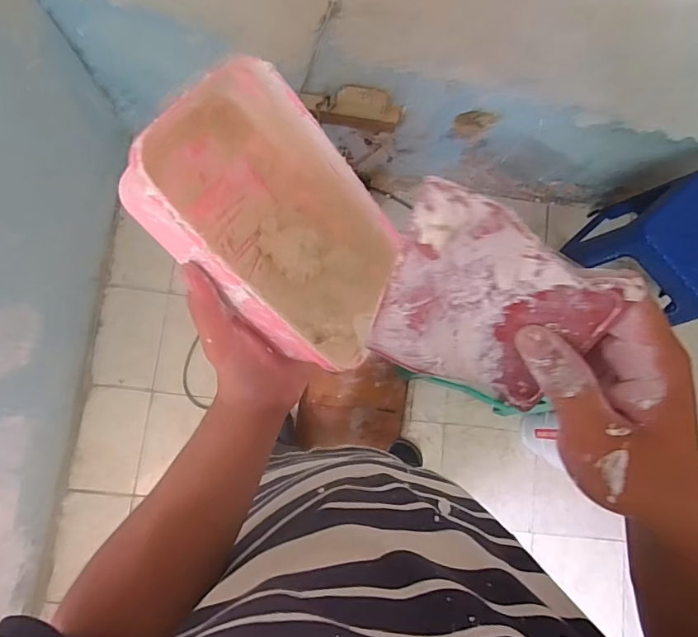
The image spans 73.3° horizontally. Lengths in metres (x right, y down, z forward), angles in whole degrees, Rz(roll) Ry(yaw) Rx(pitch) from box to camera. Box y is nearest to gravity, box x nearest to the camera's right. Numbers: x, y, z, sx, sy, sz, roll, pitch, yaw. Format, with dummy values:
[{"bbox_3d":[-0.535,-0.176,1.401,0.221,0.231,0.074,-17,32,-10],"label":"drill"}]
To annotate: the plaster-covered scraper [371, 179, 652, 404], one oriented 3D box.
[{"bbox_3d":[0.070,-0.004,0.243,0.101,0.116,0.005,23,48,9],"label":"plaster-covered scraper"}]

